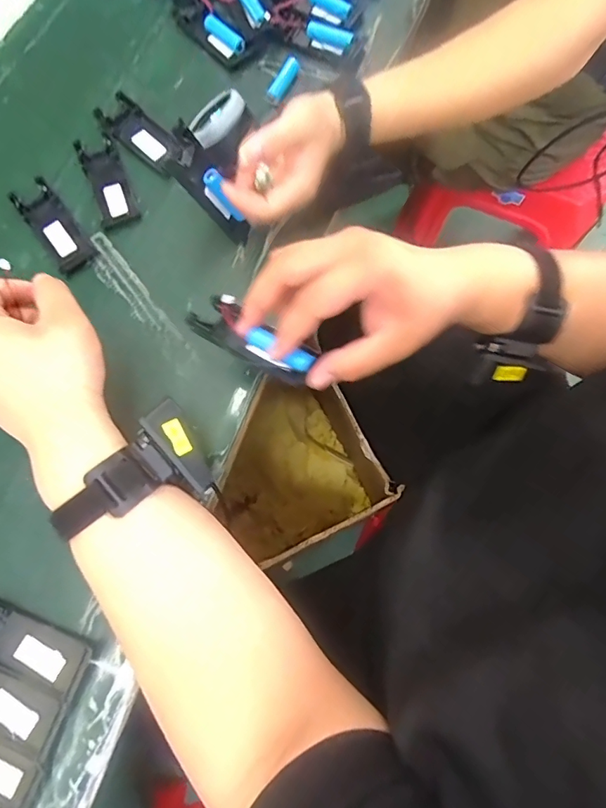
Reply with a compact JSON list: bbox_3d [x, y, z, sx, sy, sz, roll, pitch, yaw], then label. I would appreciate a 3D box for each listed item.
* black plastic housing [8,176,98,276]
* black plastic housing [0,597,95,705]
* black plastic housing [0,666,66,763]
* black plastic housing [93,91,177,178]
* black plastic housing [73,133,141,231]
[{"bbox_3d":[-0.231,-0.165,0.429,0.036,0.008,0.101,-37,78,-8],"label":"black plastic housing"},{"bbox_3d":[-0.202,0.176,0.333,0.099,0.014,0.042,22,77,7],"label":"black plastic housing"},{"bbox_3d":[-0.216,0.210,0.324,0.097,0.013,0.041,22,77,7],"label":"black plastic housing"},{"bbox_3d":[-0.157,-0.263,0.451,0.095,0.013,0.039,41,80,10],"label":"black plastic housing"},{"bbox_3d":[-0.188,-0.214,0.441,0.035,0.005,0.100,-22,76,-4],"label":"black plastic housing"}]

